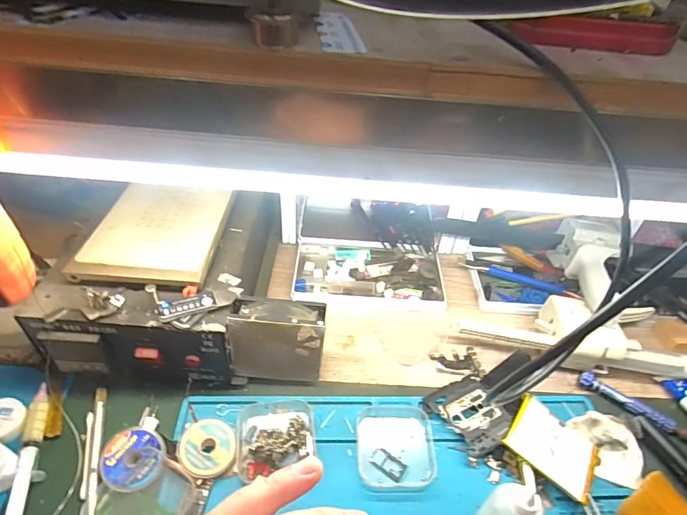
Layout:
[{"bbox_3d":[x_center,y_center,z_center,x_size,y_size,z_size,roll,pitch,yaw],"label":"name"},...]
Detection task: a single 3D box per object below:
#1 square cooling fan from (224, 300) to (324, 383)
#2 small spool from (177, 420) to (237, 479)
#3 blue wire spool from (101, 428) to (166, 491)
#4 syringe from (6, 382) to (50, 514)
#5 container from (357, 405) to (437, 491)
[{"bbox_3d":[-0.059,0.077,0.384,0.081,0.087,0.029,2,42,-4],"label":"square cooling fan"},{"bbox_3d":[-0.108,0.154,0.342,0.042,0.017,0.044,3,42,-3],"label":"small spool"},{"bbox_3d":[-0.166,0.159,0.334,0.043,0.015,0.042,3,42,-3],"label":"blue wire spool"},{"bbox_3d":[-0.242,0.156,0.329,0.017,0.013,0.123,-10,44,-17],"label":"syringe"},{"bbox_3d":[0.044,0.157,0.361,0.063,0.013,0.070,3,42,-3],"label":"container"}]

